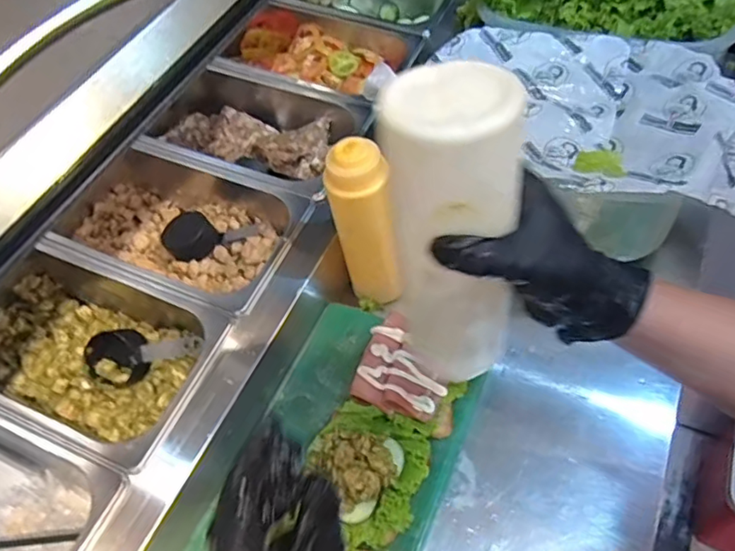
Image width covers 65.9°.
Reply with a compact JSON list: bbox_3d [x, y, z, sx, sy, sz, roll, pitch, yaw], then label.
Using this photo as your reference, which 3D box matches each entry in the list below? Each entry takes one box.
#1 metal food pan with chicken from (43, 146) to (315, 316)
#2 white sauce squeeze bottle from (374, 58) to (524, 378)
[{"bbox_3d":[-0.227,-0.051,0.704,0.297,0.090,0.178,16,59,20],"label":"metal food pan with chicken"},{"bbox_3d":[0.055,-0.015,0.369,0.074,0.225,0.062,-13,41,-6],"label":"white sauce squeeze bottle"}]

